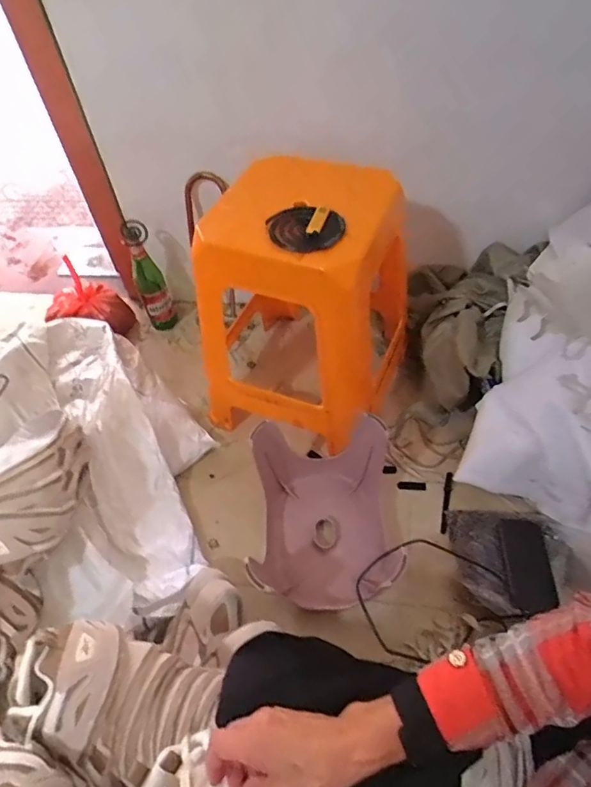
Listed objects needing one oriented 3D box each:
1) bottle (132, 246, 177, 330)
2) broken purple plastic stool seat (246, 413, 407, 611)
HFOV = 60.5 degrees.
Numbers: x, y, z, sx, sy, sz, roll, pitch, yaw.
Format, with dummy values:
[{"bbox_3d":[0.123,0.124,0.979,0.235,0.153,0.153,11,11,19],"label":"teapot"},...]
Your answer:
[{"bbox_3d":[-0.364,-0.266,1.295,0.070,0.262,0.074,-21,54,-11],"label":"bottle"},{"bbox_3d":[0.059,0.218,0.946,0.255,0.208,0.290,-3,52,2],"label":"broken purple plastic stool seat"}]

